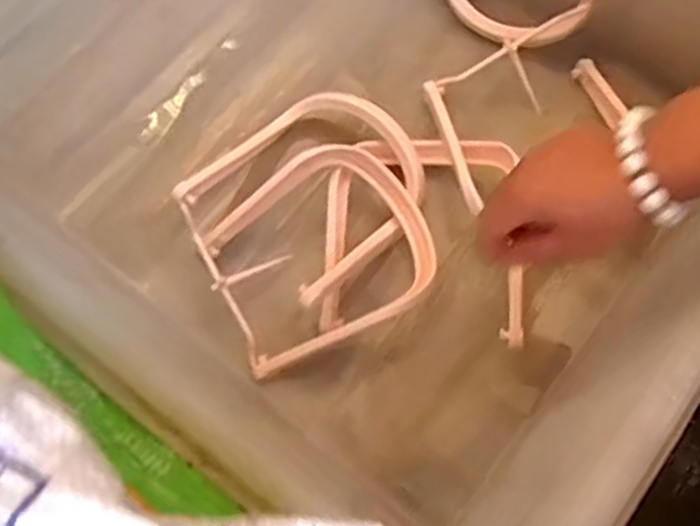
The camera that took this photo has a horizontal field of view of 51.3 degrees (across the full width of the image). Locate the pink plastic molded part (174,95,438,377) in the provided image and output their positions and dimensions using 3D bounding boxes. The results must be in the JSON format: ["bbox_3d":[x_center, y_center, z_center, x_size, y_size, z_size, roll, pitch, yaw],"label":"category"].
[{"bbox_3d":[-0.019,-0.045,0.628,0.188,0.055,0.195,-25,71,-7],"label":"pink plastic molded part"}]

